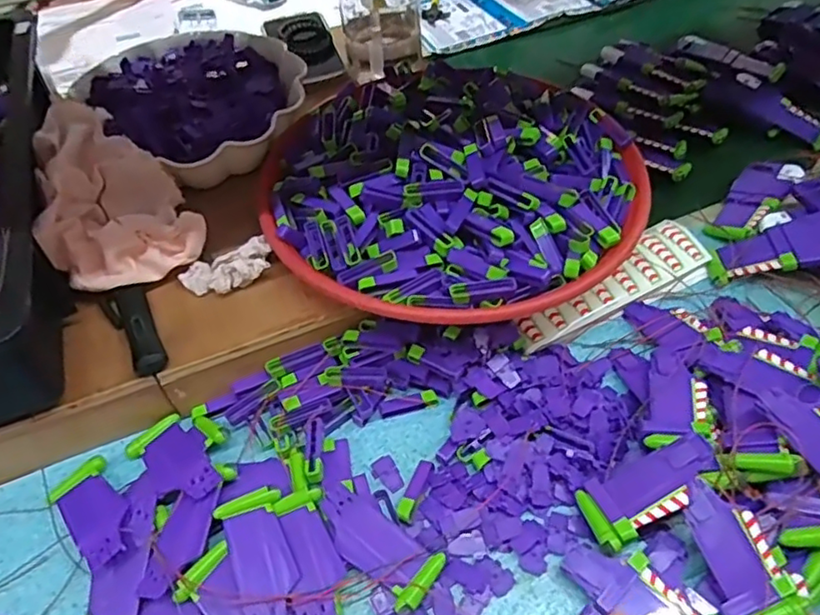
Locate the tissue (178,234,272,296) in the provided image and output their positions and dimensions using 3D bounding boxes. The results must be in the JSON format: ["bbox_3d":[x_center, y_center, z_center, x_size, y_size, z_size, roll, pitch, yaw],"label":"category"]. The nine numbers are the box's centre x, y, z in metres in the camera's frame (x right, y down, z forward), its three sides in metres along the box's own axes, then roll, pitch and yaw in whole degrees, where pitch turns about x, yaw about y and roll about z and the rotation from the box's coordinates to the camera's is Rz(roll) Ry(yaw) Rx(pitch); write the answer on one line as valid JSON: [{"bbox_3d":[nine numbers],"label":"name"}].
[{"bbox_3d":[-0.143,-0.029,0.481,0.073,0.021,0.037,-19,51,7],"label":"tissue"}]

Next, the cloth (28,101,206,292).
[{"bbox_3d":[-0.246,-0.094,0.490,0.105,0.066,0.161,-29,55,-19],"label":"cloth"}]

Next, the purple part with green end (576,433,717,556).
[{"bbox_3d":[0.154,0.115,0.394,0.090,0.007,0.042,-36,45,4],"label":"purple part with green end"}]

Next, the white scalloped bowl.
[{"bbox_3d":[-0.200,-0.204,0.585,0.185,0.055,0.211,-33,56,-22],"label":"white scalloped bowl"}]

